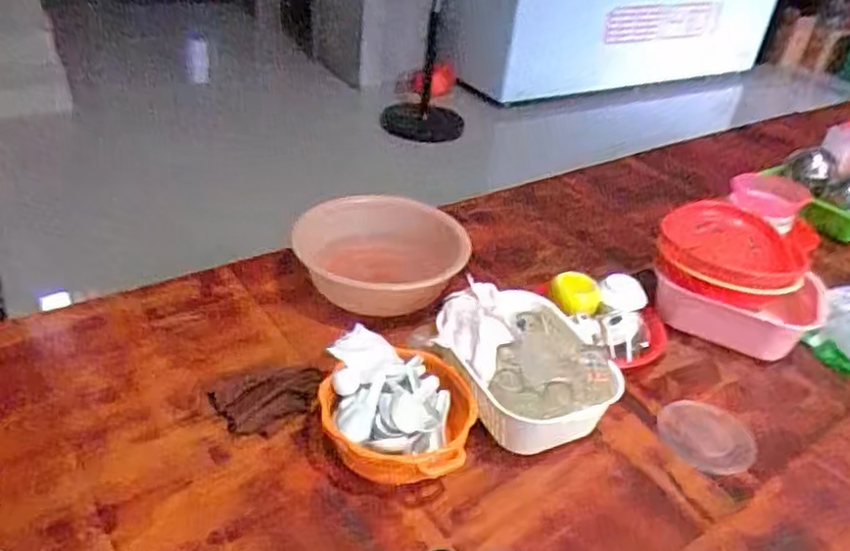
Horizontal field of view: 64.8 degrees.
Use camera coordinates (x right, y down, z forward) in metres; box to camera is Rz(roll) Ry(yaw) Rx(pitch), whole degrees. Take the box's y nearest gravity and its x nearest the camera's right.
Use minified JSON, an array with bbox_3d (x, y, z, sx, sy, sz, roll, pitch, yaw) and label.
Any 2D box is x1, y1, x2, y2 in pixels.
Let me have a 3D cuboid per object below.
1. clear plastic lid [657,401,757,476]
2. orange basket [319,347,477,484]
[{"bbox_3d":[0.450,0.253,1.071,0.145,0.005,0.145,4,33,-3],"label":"clear plastic lid"},{"bbox_3d":[-0.042,0.207,0.968,0.219,0.080,0.217,5,33,0],"label":"orange basket"}]

